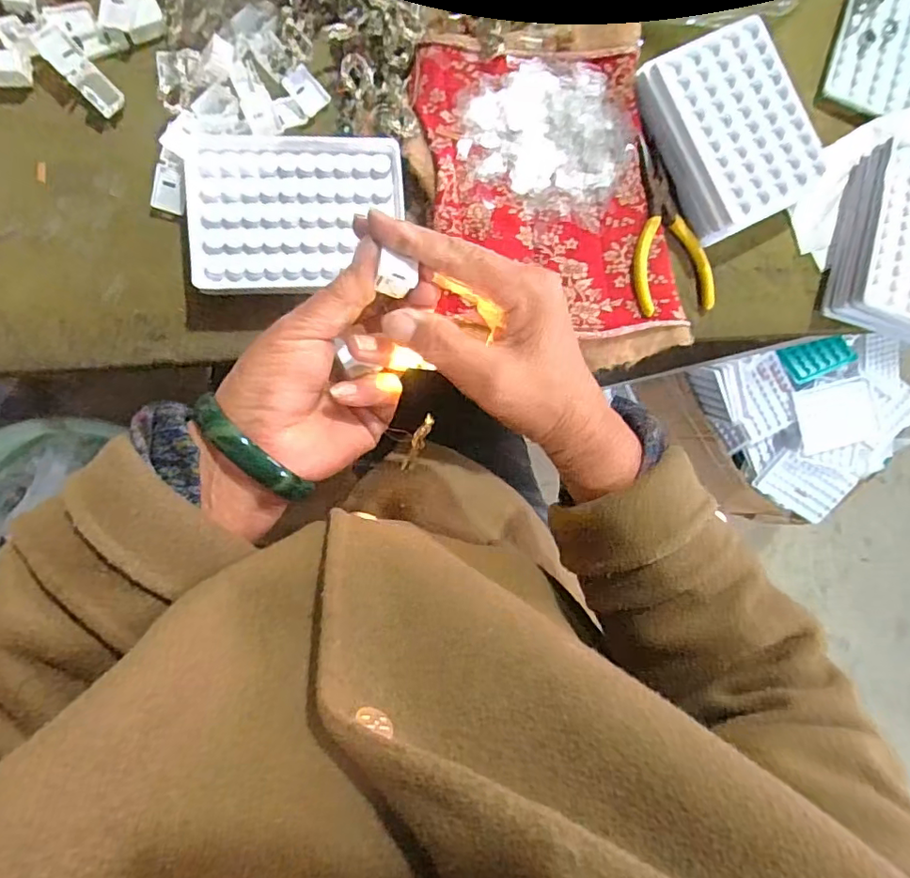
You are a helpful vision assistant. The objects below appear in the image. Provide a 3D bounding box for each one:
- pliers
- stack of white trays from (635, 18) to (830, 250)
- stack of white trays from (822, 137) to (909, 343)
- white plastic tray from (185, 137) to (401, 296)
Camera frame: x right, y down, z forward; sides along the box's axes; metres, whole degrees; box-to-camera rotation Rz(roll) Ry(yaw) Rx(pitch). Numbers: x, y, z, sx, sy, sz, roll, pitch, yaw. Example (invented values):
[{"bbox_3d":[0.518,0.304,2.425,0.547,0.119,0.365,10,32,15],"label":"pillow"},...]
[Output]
[{"bbox_3d":[0.155,-0.149,0.382,0.065,0.014,0.118,-3,92,-8],"label":"pliers"},{"bbox_3d":[0.191,-0.213,0.377,0.094,0.028,0.124,-28,95,-7],"label":"stack of white trays"},{"bbox_3d":[0.335,-0.142,0.399,0.098,0.040,0.142,11,89,-8],"label":"stack of white trays"},{"bbox_3d":[-0.099,-0.143,0.345,0.129,0.016,0.097,-3,92,-8],"label":"white plastic tray"}]

